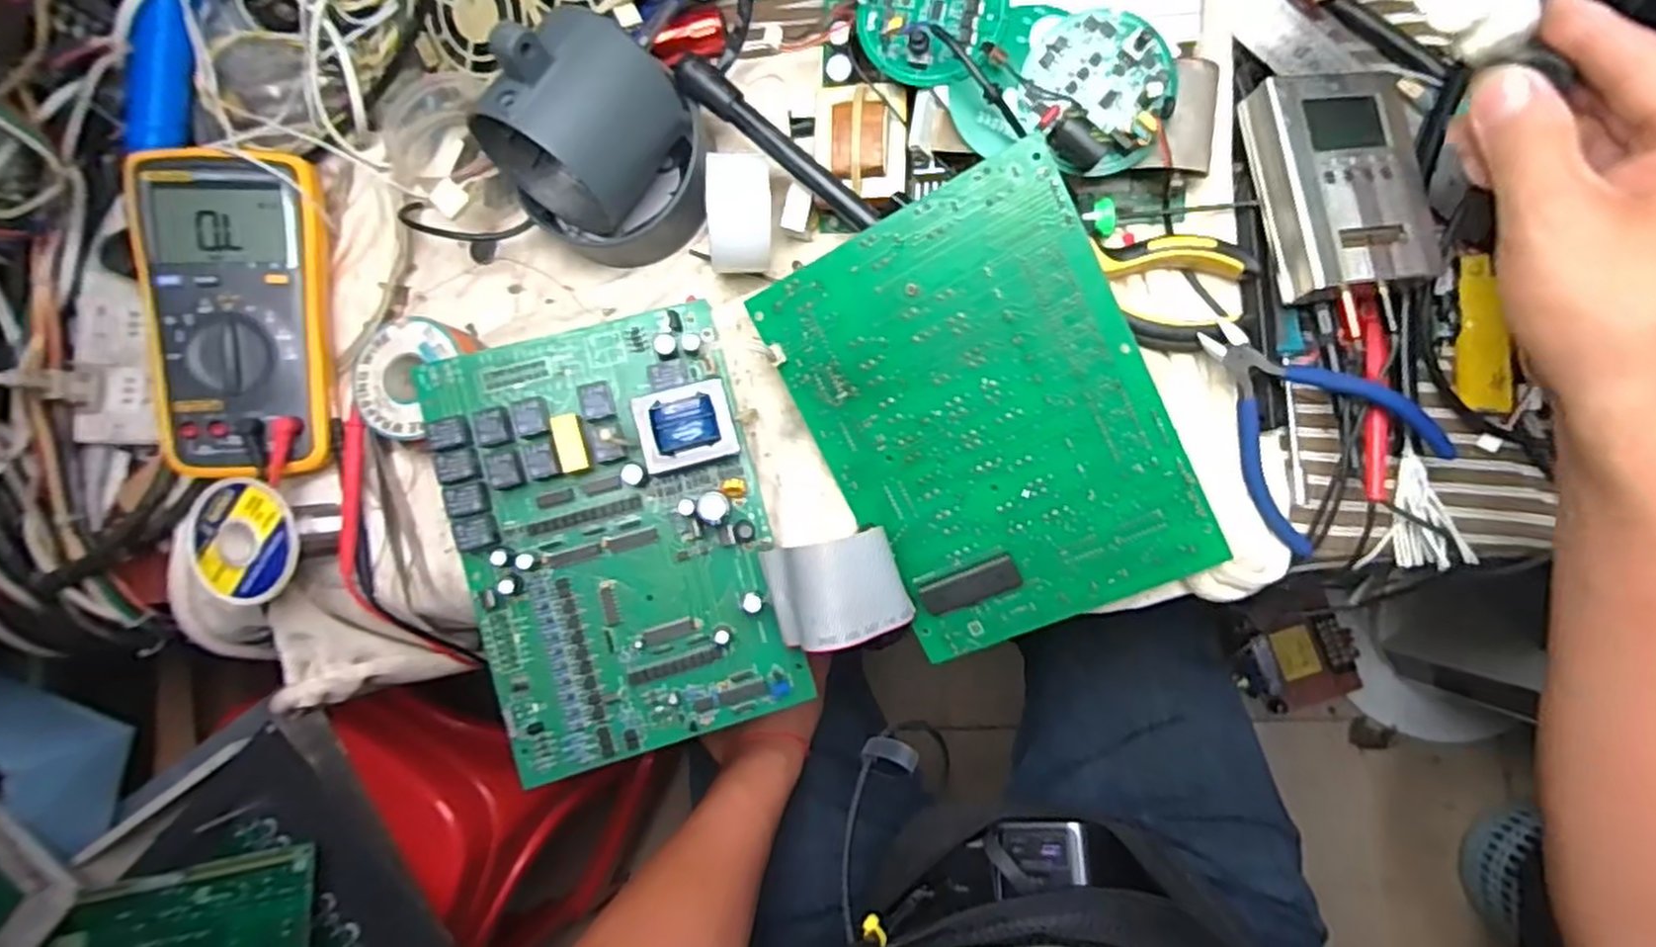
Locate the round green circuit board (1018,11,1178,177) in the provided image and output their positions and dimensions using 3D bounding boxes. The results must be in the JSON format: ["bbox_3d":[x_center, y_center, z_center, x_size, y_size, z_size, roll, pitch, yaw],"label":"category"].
[{"bbox_3d":[0.129,-0.182,0.356,0.066,0.016,0.070,0,87,7],"label":"round green circuit board"}]

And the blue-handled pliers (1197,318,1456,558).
[{"bbox_3d":[0.227,-0.028,0.369,0.080,0.029,0.115,-42,83,4],"label":"blue-handled pliers"}]

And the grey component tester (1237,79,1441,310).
[{"bbox_3d":[0.244,-0.137,0.361,0.069,0.025,0.101,-11,87,-6],"label":"grey component tester"}]

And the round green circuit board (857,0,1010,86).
[{"bbox_3d":[0.050,-0.223,0.363,0.070,0.022,0.060,1,87,7],"label":"round green circuit board"}]

